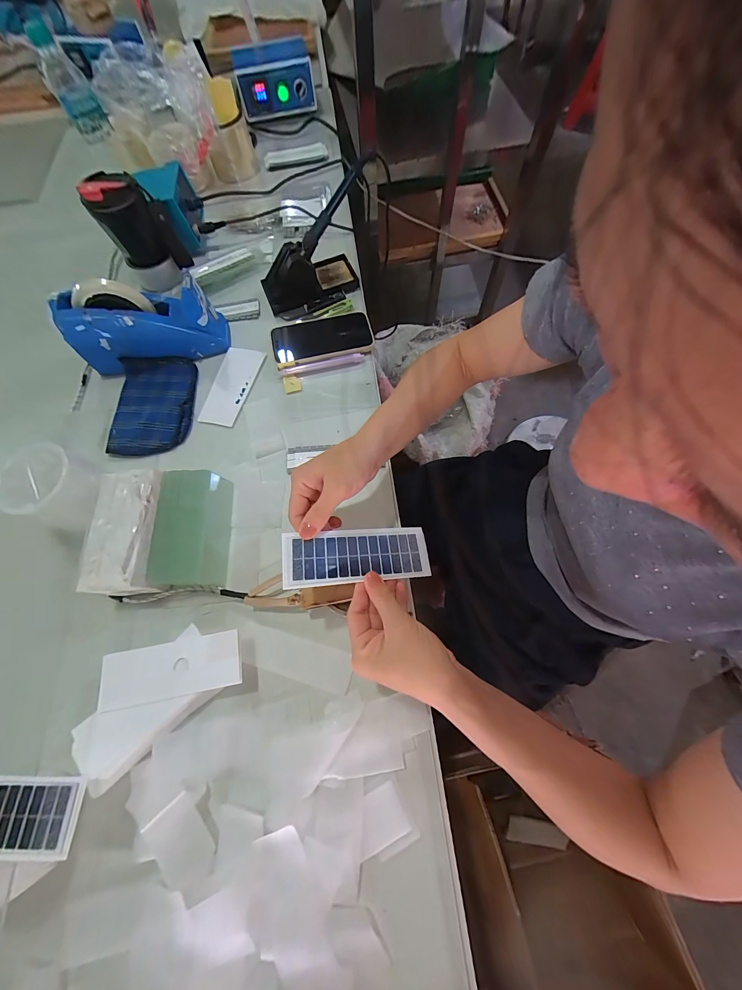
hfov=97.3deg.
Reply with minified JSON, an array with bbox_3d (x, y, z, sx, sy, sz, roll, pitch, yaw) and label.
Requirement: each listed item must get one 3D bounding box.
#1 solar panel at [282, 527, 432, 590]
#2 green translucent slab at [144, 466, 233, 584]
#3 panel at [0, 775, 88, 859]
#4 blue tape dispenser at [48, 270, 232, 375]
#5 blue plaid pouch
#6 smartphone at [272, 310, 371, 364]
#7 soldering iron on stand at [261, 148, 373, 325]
[{"bbox_3d":[-0.012,0.058,0.318,0.142,0.004,0.051,-3,68,-16],"label":"solar panel"},{"bbox_3d":[-0.220,0.040,0.406,0.073,0.049,0.137,-4,69,1],"label":"green translucent slab"},{"bbox_3d":[-0.306,0.257,0.263,0.138,0.005,0.050,0,67,2],"label":"panel"},{"bbox_3d":[-0.334,-0.253,0.492,0.216,0.127,0.063,-12,68,-16],"label":"blue tape dispenser"},{"bbox_3d":[-0.330,-0.138,0.496,0.115,0.017,0.160,-5,71,-1],"label":"blue plaid pouch"},{"bbox_3d":[-0.079,-0.251,0.527,0.160,0.014,0.083,-13,69,-3],"label":"smartphone"},{"bbox_3d":[-0.088,-0.385,0.511,0.190,0.127,0.084,-25,70,-7],"label":"soldering iron on stand"}]

